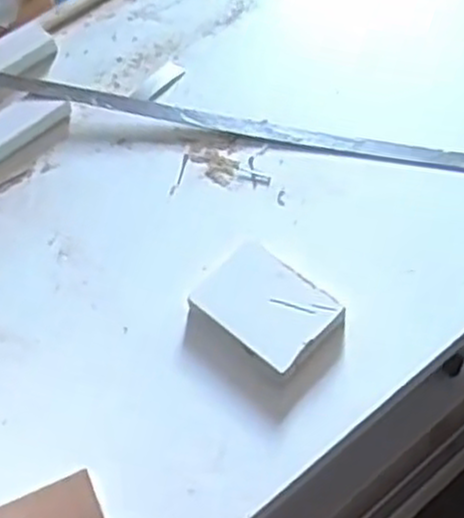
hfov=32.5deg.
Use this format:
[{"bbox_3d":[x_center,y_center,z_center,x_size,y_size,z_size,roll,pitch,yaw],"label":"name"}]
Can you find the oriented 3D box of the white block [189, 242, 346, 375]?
[{"bbox_3d":[0.029,0.042,0.675,0.105,0.025,0.079,38,69,24],"label":"white block"}]

